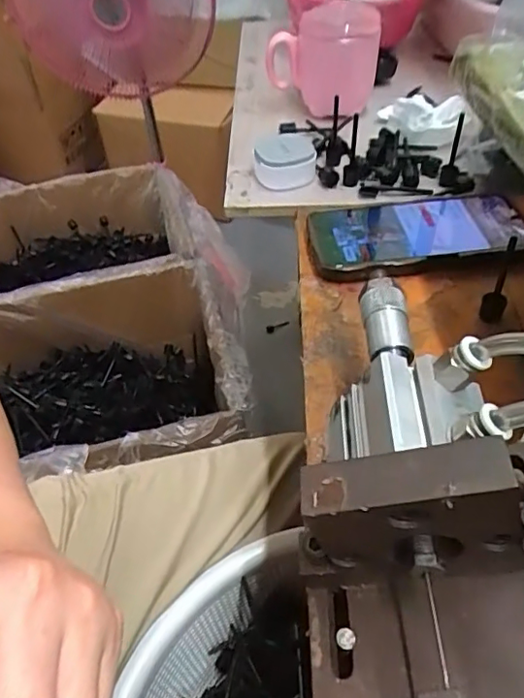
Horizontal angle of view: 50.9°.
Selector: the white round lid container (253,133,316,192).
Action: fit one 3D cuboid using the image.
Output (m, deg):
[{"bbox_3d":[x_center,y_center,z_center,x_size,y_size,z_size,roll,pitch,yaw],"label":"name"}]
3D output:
[{"bbox_3d":[0.019,-0.174,0.502,0.055,0.034,0.050,-5,47,-1],"label":"white round lid container"}]

